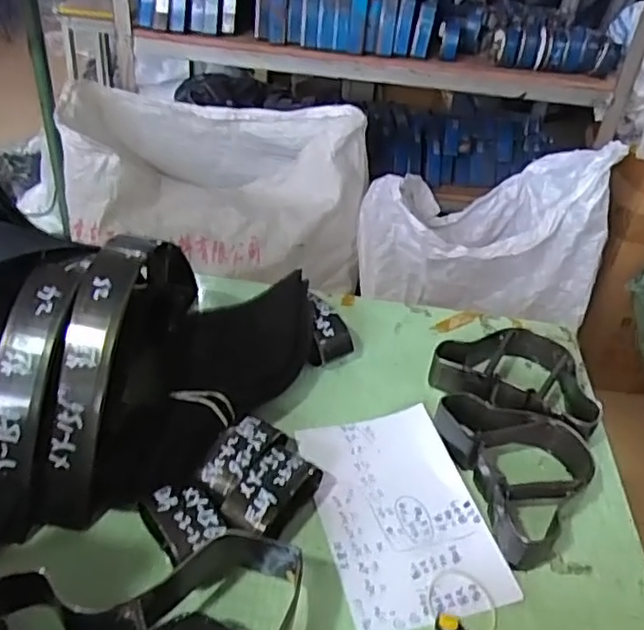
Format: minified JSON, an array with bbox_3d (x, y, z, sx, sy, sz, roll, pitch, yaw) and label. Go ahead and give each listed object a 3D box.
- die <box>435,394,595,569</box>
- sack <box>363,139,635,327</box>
[{"bbox_3d":[0.139,0.105,0.434,0.084,0.031,0.119,-5,39,-17],"label":"die"},{"bbox_3d":[0.338,-0.186,1.320,0.489,0.317,0.256,13,38,7],"label":"sack"}]

